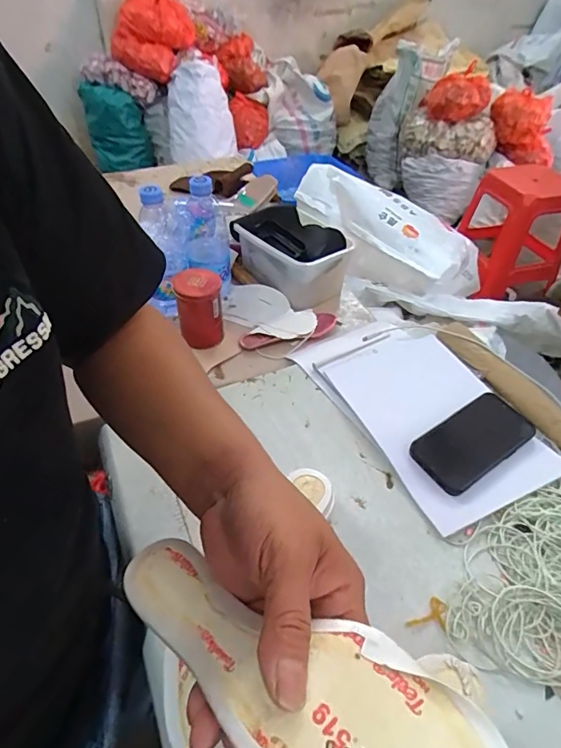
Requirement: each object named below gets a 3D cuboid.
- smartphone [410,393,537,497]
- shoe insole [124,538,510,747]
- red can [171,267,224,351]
[{"bbox_3d":[0.224,0.077,0.538,0.143,0.010,0.076,-30,53,-16],"label":"smartphone"},{"bbox_3d":[-0.006,0.157,0.238,0.243,0.038,0.088,15,43,37],"label":"shoe insole"},{"bbox_3d":[-0.122,-0.096,0.686,0.064,0.098,0.070,1,45,-1],"label":"red can"}]

